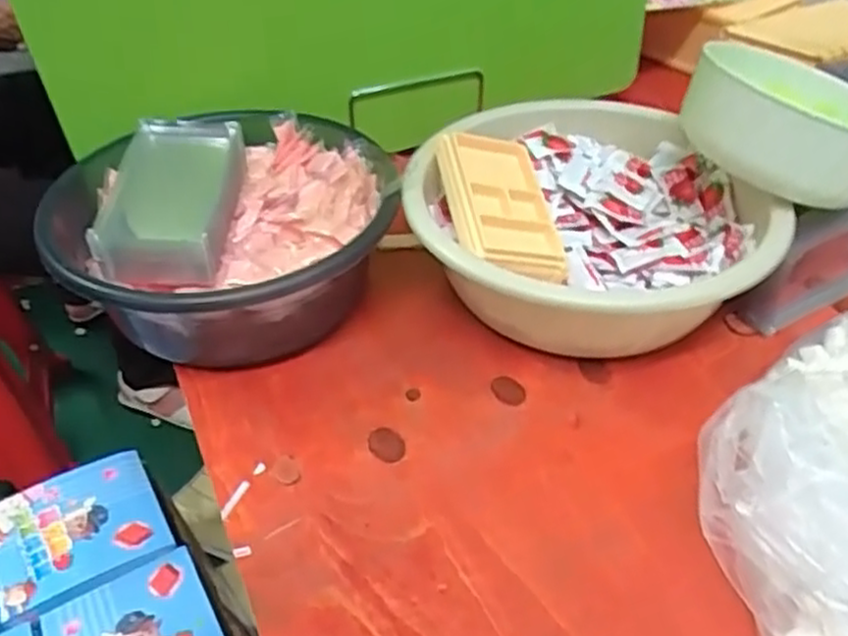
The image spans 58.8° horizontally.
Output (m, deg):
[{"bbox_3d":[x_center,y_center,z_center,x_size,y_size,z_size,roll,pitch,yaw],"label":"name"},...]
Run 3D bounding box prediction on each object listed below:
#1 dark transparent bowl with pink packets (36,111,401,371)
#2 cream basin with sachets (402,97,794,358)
[{"bbox_3d":[-0.150,-0.067,0.599,0.252,0.128,0.257,-2,42,1],"label":"dark transparent bowl with pink packets"},{"bbox_3d":[0.127,-0.074,0.614,0.273,0.100,0.271,-1,42,2],"label":"cream basin with sachets"}]

